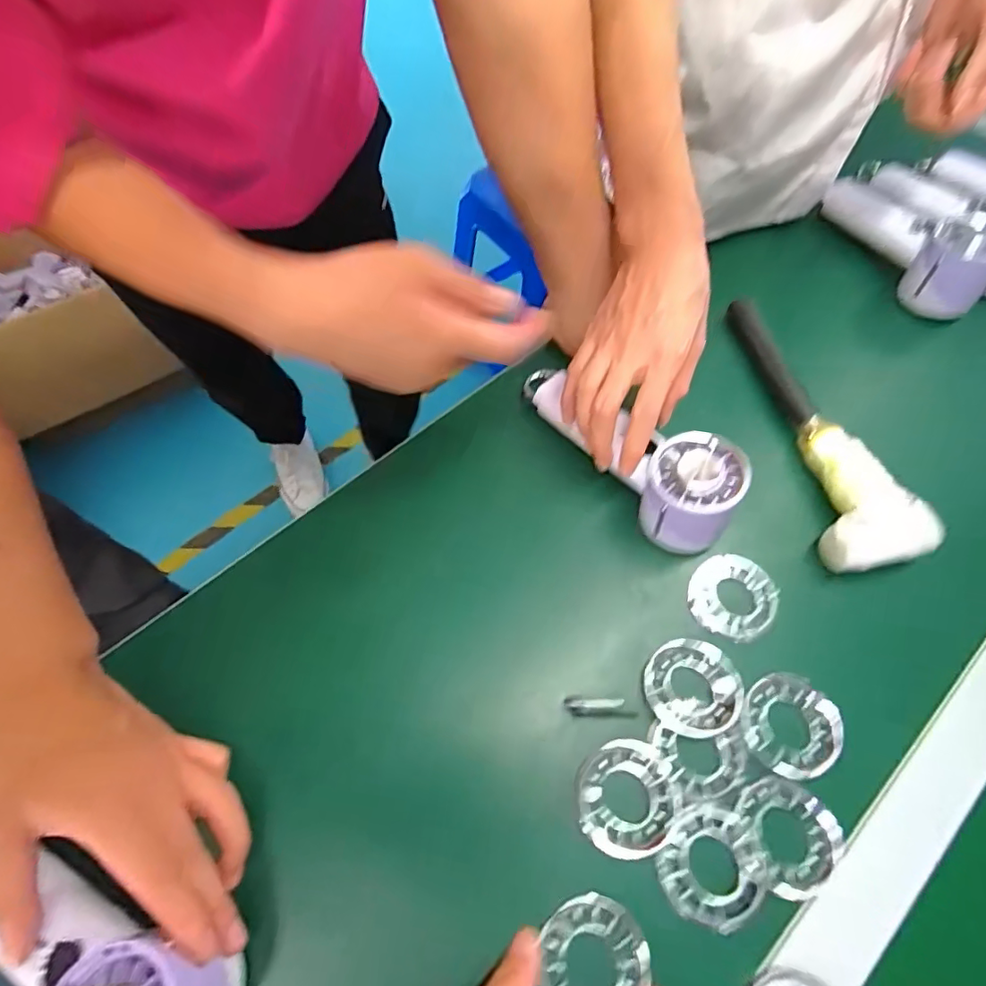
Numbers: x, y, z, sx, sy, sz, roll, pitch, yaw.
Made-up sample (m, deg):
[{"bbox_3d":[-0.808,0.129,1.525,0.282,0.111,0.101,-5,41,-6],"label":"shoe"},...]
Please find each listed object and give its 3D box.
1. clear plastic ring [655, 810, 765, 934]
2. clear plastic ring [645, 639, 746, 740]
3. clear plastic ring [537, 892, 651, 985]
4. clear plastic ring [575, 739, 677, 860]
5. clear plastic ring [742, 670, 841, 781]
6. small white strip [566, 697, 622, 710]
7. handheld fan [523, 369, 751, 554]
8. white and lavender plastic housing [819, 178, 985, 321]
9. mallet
[{"bbox_3d":[0.126,0.215,0.304,0.051,0.007,0.057,41,71,17],"label":"clear plastic ring"},{"bbox_3d":[0.132,0.126,0.348,0.058,0.009,0.064,33,69,14],"label":"clear plastic ring"},{"bbox_3d":[0.053,0.256,0.288,0.061,0.009,0.055,-41,72,-18],"label":"clear plastic ring"},{"bbox_3d":[0.081,0.185,0.323,0.056,0.011,0.062,11,65,4],"label":"clear plastic ring"},{"bbox_3d":[0.191,0.150,0.341,0.059,0.015,0.059,0,65,-1],"label":"clear plastic ring"},{"bbox_3d":[0.066,0.137,0.346,0.037,0.005,0.007,-6,64,12],"label":"small white strip"},{"bbox_3d":[0.100,-0.034,0.419,0.065,0.063,0.201,-38,56,-17],"label":"handheld fan"},{"bbox_3d":[0.409,-0.250,0.516,0.069,0.069,0.170,-24,67,-11],"label":"white and lavender plastic housing"},{"bbox_3d":[0.266,-0.063,0.431,0.071,0.038,0.253,-7,65,-4],"label":"mallet"}]

